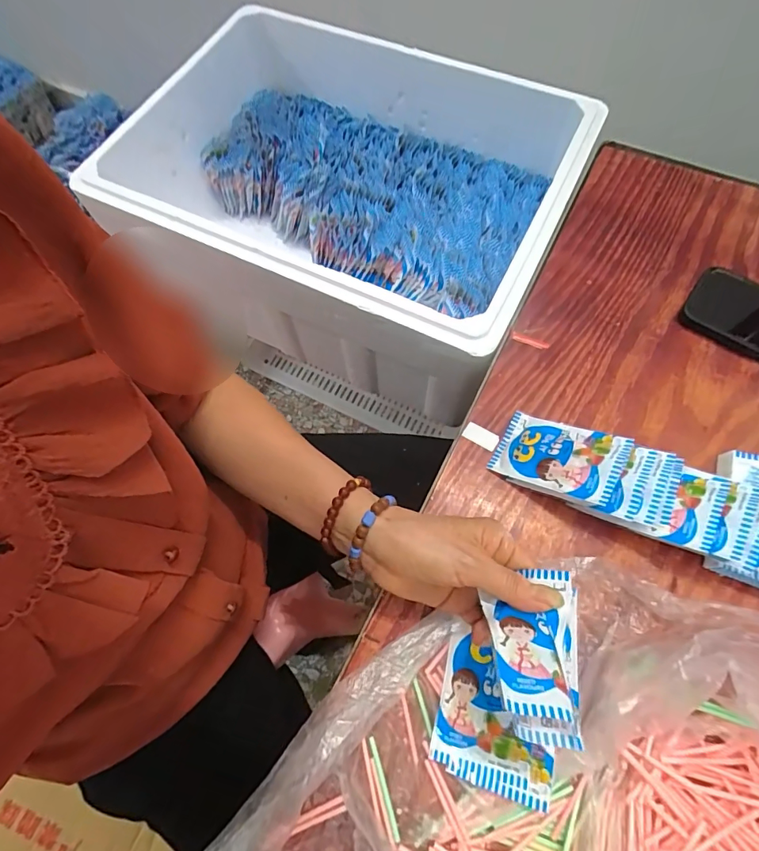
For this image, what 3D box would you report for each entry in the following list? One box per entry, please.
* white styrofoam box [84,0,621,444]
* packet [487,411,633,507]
[{"bbox_3d":[-0.064,-0.330,0.661,0.610,0.192,0.424,25,71,12],"label":"white styrofoam box"},{"bbox_3d":[0.153,0.025,0.389,0.101,0.010,0.065,17,65,39],"label":"packet"}]

